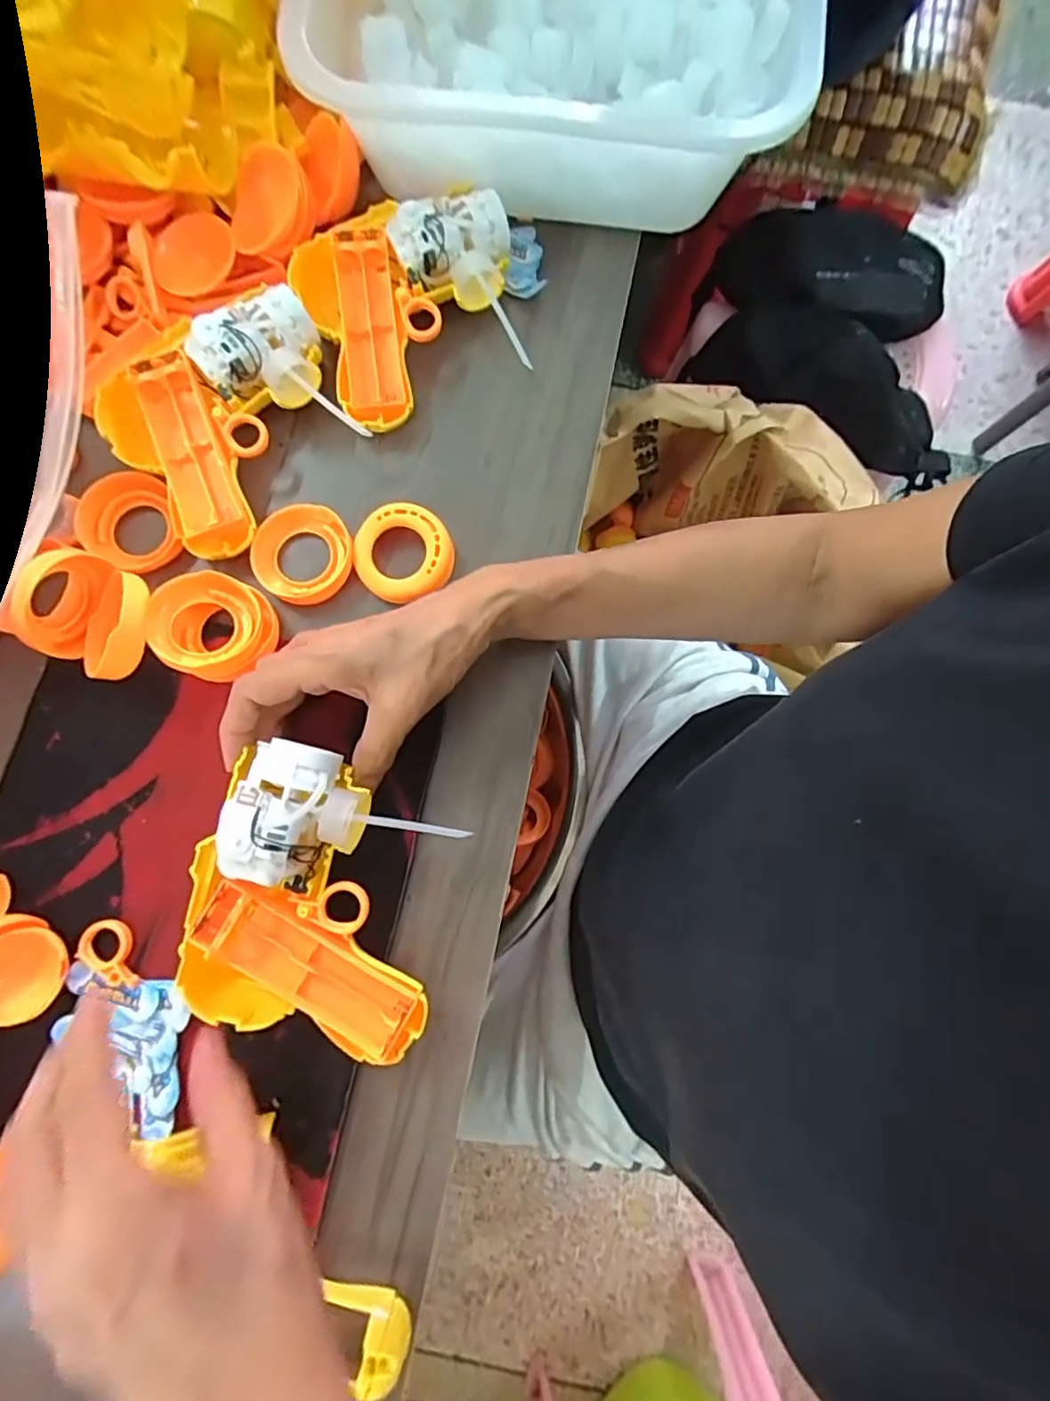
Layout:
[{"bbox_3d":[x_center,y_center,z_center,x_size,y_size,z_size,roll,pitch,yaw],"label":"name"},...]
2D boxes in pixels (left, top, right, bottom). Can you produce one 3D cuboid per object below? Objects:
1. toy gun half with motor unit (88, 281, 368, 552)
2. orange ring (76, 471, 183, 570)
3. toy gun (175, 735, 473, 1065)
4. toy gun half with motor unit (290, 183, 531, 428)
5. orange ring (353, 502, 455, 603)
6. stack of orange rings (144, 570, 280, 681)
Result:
[{"bbox_3d":[-0.174,-0.172,0.360,0.133,0.044,0.126,-37,82,-8],"label":"toy gun half with motor unit"},{"bbox_3d":[-0.239,-0.105,0.363,0.055,0.017,0.063,-25,81,-6],"label":"orange ring"},{"bbox_3d":[-0.099,0.096,0.293,0.120,0.037,0.133,15,79,2],"label":"toy gun"},{"bbox_3d":[-0.071,-0.250,0.379,0.143,0.041,0.126,-29,81,-6],"label":"toy gun half with motor unit"},{"bbox_3d":[-0.072,-0.088,0.357,0.057,0.014,0.056,0,79,-1],"label":"orange ring"},{"bbox_3d":[-0.174,-0.040,0.340,0.060,0.029,0.060,18,61,-8],"label":"stack of orange rings"}]

